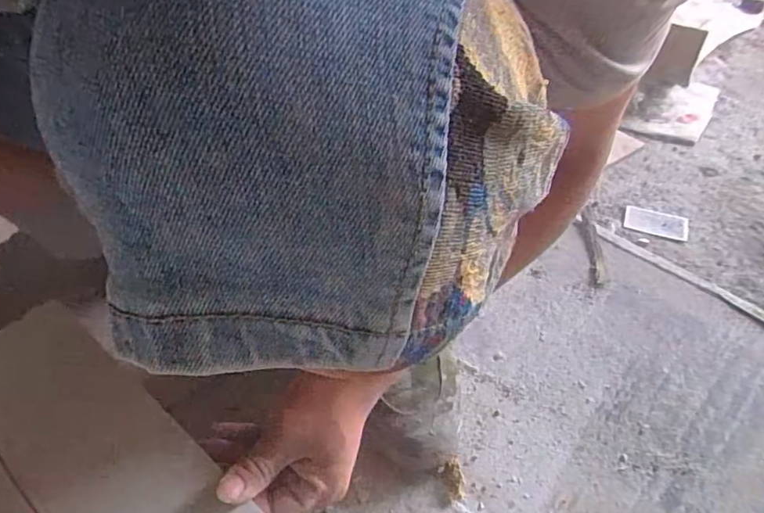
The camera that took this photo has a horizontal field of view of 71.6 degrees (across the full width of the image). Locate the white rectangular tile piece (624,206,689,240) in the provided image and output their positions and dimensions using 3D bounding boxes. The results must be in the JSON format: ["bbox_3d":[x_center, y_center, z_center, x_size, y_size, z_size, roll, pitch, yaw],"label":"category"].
[{"bbox_3d":[0.404,-0.049,0.782,0.085,0.007,0.056,16,47,25],"label":"white rectangular tile piece"}]

